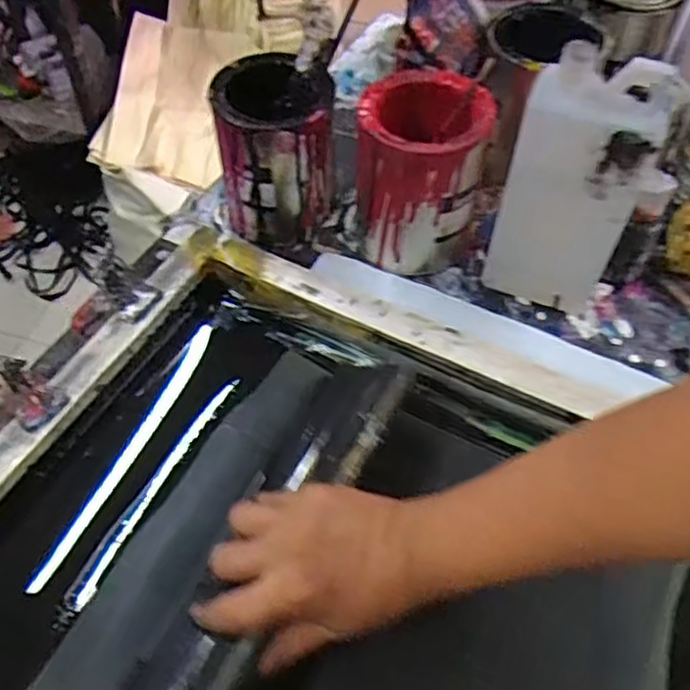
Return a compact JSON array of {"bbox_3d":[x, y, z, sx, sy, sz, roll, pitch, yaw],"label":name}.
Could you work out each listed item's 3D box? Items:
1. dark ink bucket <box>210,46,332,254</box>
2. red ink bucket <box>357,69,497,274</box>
[{"bbox_3d":[-0.062,-0.172,0.654,0.106,0.152,0.091,-5,53,-6],"label":"dark ink bucket"},{"bbox_3d":[0.067,-0.147,0.613,0.100,0.146,0.104,0,53,0],"label":"red ink bucket"}]

